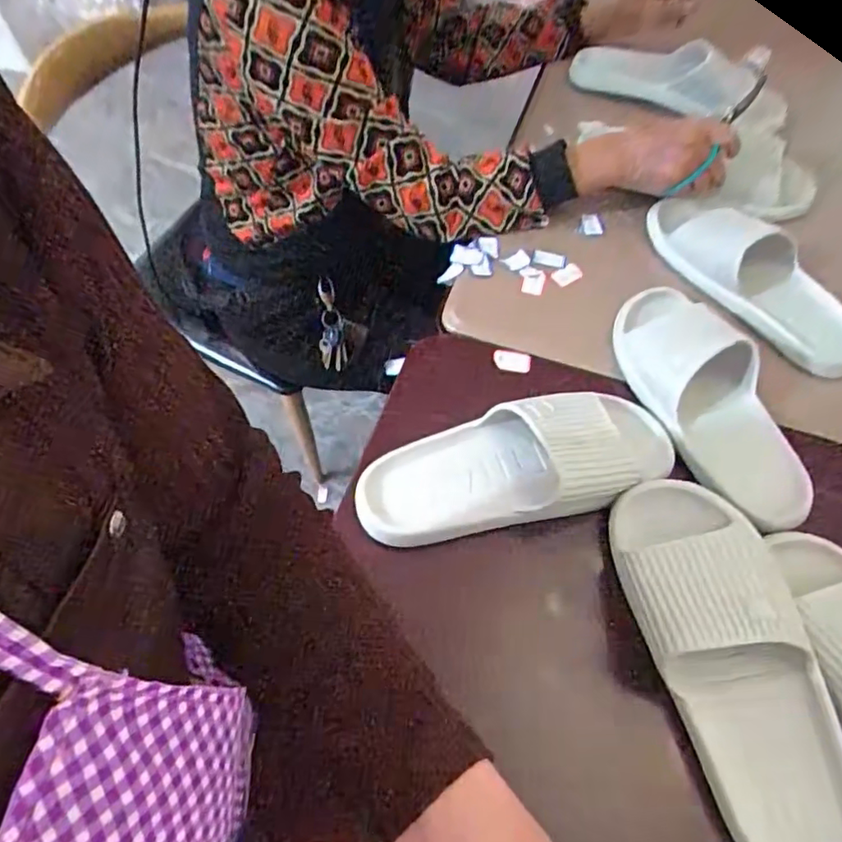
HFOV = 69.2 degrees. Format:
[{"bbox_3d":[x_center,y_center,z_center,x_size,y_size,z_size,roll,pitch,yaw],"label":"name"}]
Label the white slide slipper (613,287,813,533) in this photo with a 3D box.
[{"bbox_3d":[0.265,-0.031,0.564,0.106,0.062,0.268,-17,63,-13],"label":"white slide slipper"}]

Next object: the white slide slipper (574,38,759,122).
[{"bbox_3d":[0.321,-0.465,0.817,0.222,0.091,0.077,21,61,8],"label":"white slide slipper"}]

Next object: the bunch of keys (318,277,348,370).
[{"bbox_3d":[-0.134,-0.143,0.911,0.037,0.140,0.019,-6,23,-7],"label":"bunch of keys"}]

